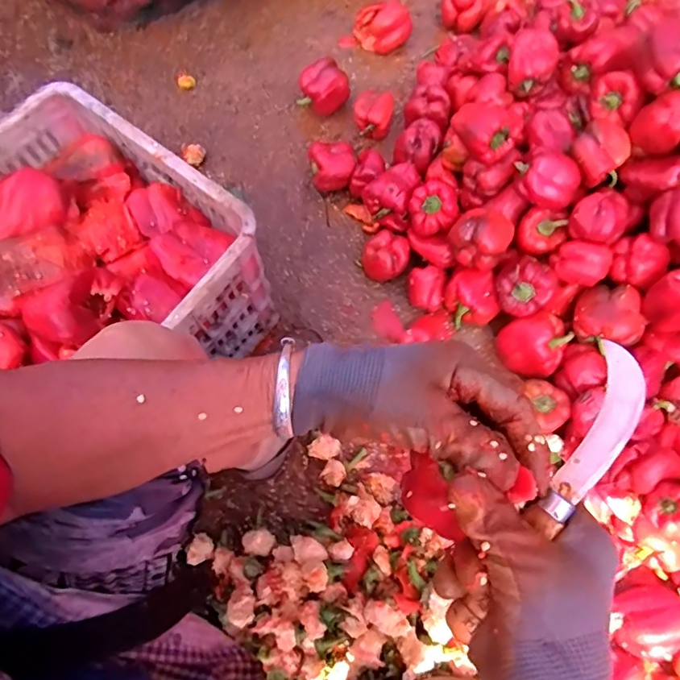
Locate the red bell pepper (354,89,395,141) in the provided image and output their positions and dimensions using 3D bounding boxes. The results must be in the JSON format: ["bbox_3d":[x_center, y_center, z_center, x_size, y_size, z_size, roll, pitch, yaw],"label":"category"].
[{"bbox_3d":[0.064,-0.429,0.947,0.074,0.064,0.078,11,71,3],"label":"red bell pepper"}]

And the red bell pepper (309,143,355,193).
[{"bbox_3d":[-0.013,-0.309,0.899,0.080,0.076,0.078,-3,71,-2],"label":"red bell pepper"}]

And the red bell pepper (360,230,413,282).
[{"bbox_3d":[0.079,-0.141,0.858,0.080,0.059,0.077,10,71,2],"label":"red bell pepper"}]

